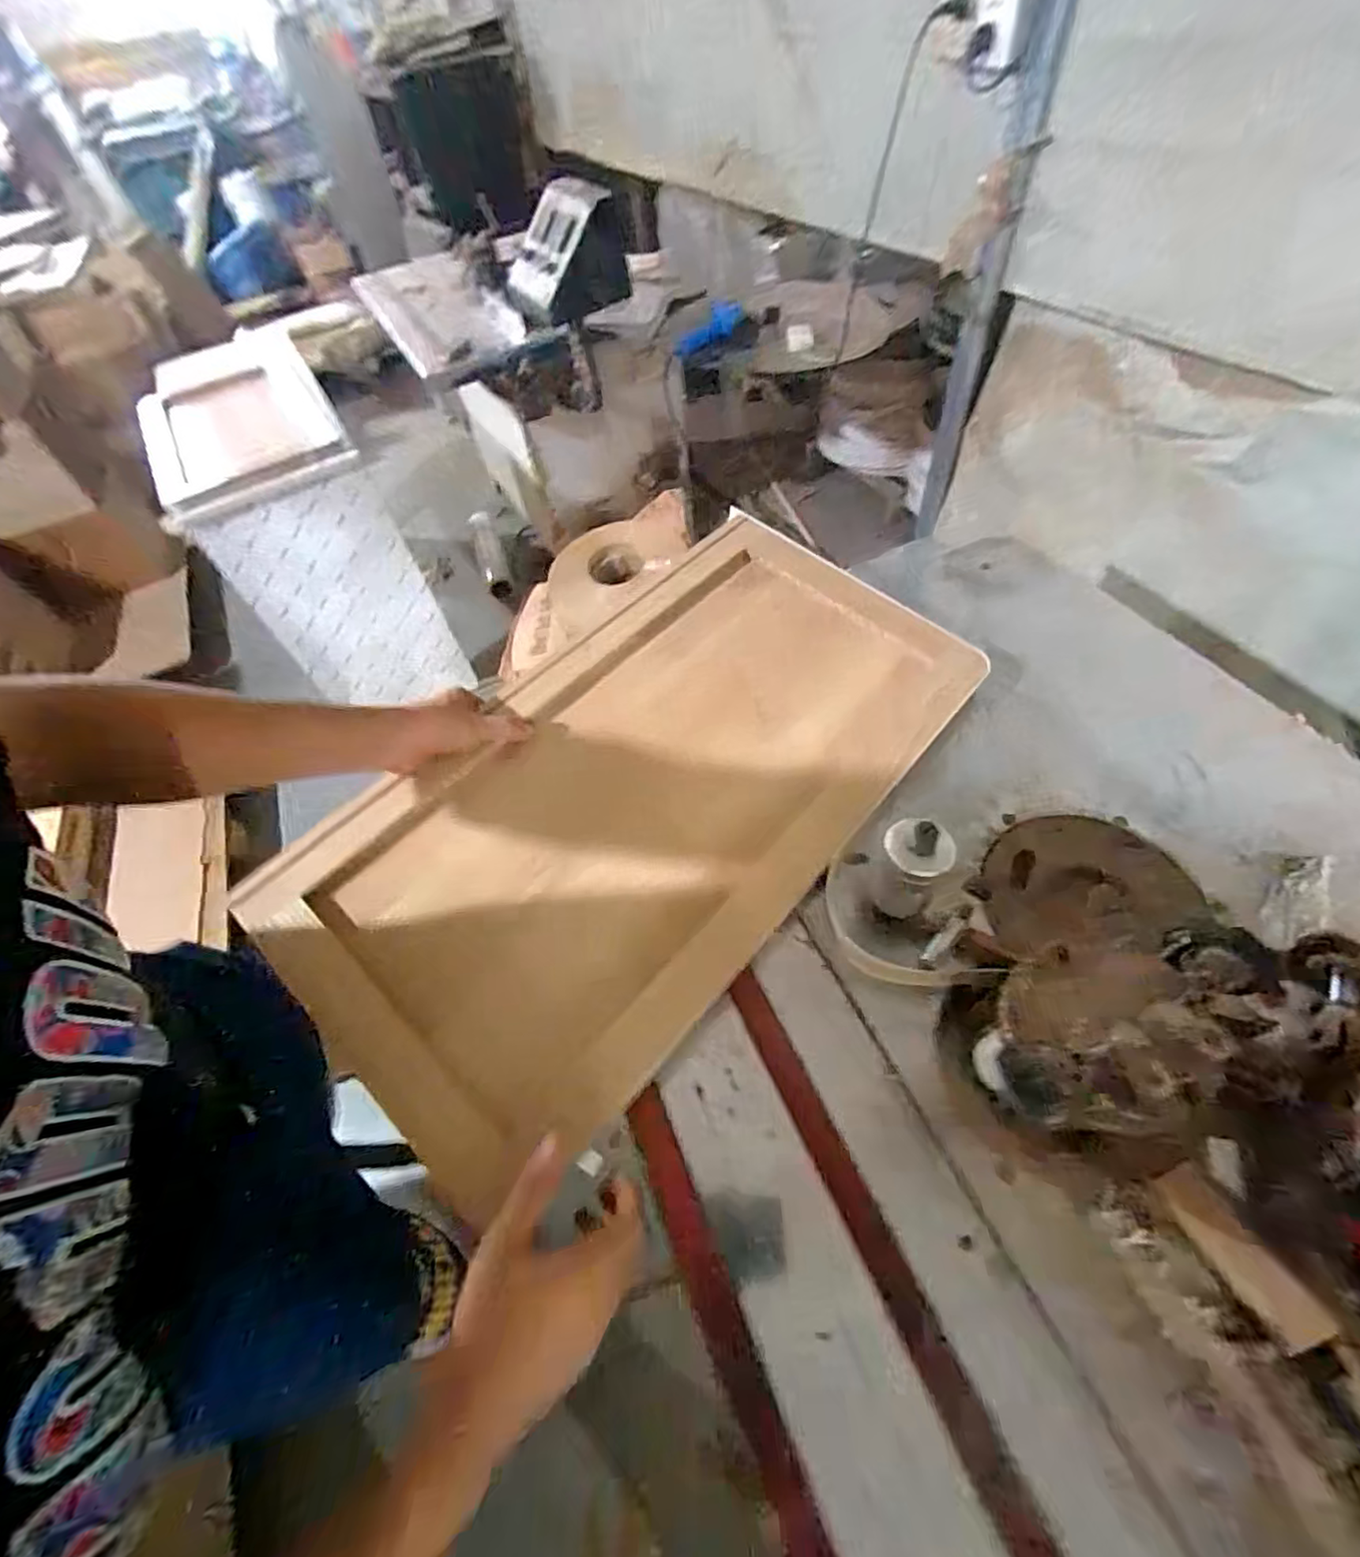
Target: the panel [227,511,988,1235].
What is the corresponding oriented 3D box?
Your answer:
[{"bbox_3d":[-0.024,-0.006,0.643,0.378,0.039,0.737,38,65,19],"label":"panel"}]

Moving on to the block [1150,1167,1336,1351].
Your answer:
[{"bbox_3d":[0.368,0.315,0.399,0.036,0.005,0.095,-20,42,-9],"label":"block"}]

